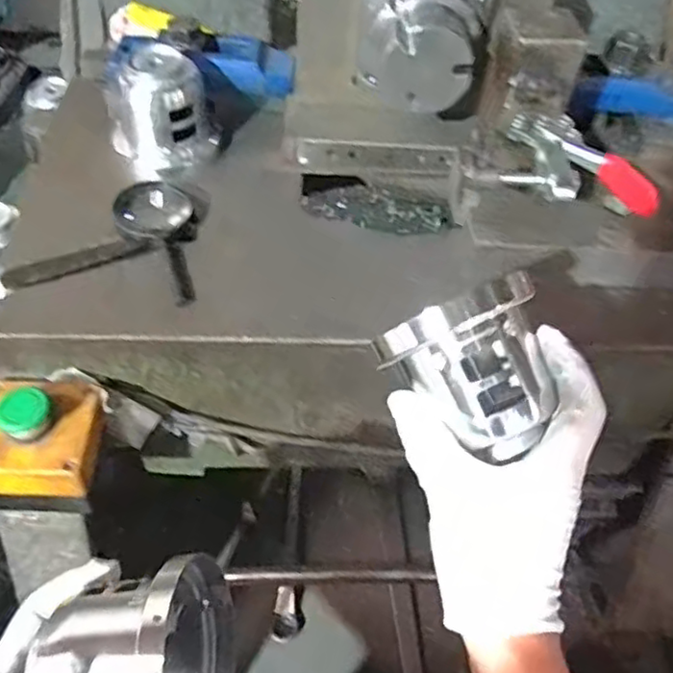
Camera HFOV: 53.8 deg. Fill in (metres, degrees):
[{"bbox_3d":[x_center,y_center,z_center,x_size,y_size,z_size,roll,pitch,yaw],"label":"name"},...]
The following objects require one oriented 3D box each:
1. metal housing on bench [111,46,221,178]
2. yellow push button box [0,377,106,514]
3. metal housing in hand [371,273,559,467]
[{"bbox_3d":[-0.143,-0.185,0.553,0.086,0.085,0.055,-11,54,-14],"label":"metal housing on bench"},{"bbox_3d":[-0.209,0.074,0.464,0.084,0.073,0.088,5,52,-1],"label":"yellow push button box"},{"bbox_3d":[0.073,0.017,0.350,0.082,0.050,0.083,-31,95,-4],"label":"metal housing in hand"}]

